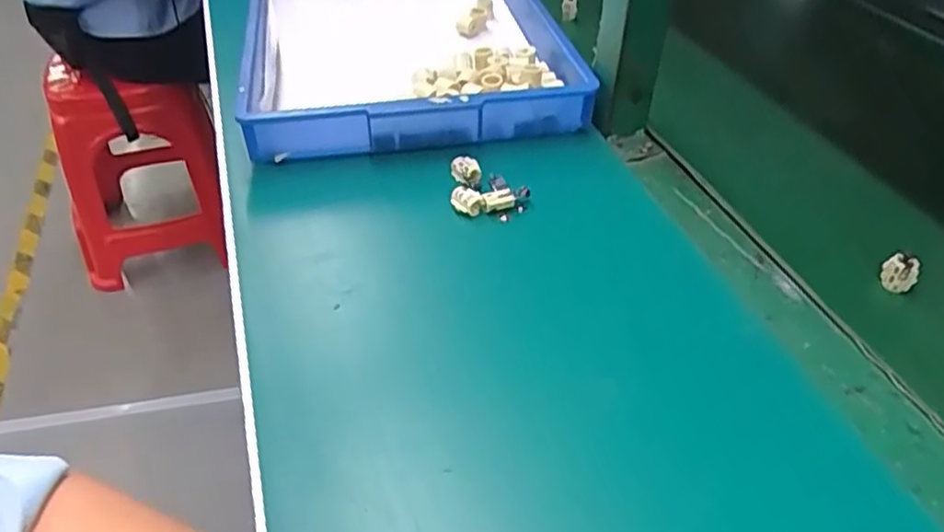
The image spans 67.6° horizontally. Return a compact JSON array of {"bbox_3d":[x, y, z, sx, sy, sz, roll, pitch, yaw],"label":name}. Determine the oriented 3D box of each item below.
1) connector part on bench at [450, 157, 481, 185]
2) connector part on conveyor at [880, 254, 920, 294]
[{"bbox_3d":[-0.005,-0.074,0.541,0.023,0.013,0.020,1,41,-1],"label":"connector part on bench"},{"bbox_3d":[0.279,0.005,0.461,0.020,0.024,0.009,21,45,21],"label":"connector part on conveyor"}]

